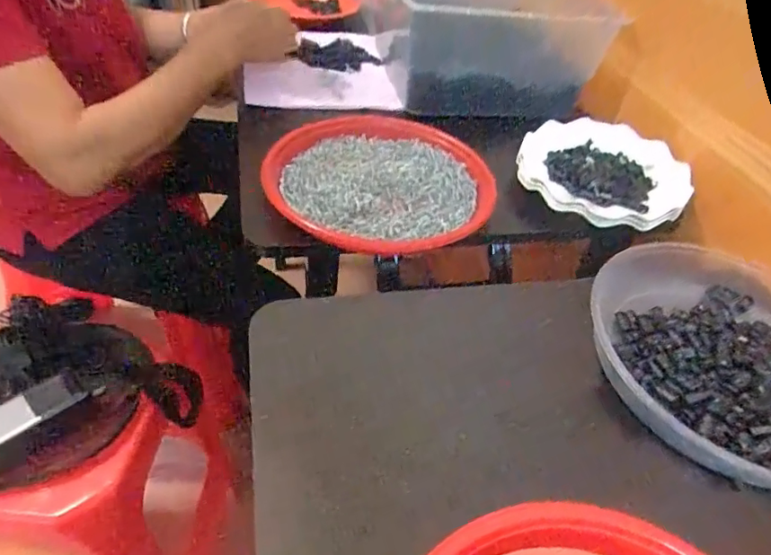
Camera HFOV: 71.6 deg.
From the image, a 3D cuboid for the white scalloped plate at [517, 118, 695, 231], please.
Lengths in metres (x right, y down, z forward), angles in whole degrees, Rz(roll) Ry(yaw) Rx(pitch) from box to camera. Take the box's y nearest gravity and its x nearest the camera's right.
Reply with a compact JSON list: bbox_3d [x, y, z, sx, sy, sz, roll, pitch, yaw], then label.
[{"bbox_3d":[0.244,-0.121,0.601,0.178,0.030,0.169,4,43,-4],"label":"white scalloped plate"}]

